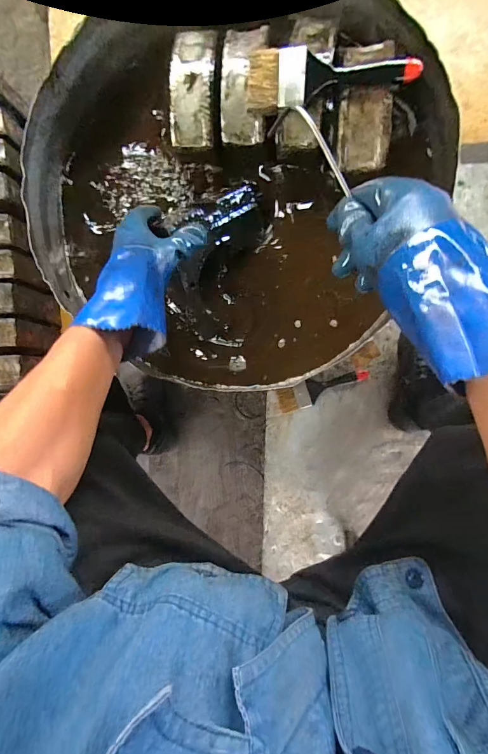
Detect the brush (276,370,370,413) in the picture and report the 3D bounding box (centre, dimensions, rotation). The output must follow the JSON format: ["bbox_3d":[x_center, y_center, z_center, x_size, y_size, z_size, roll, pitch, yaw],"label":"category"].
[{"bbox_3d":[0.178,0.024,0.821,0.209,0.017,0.056,-21,86,5],"label":"brush"}]

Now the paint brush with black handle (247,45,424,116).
[{"bbox_3d":[0.106,-0.369,0.448,0.202,0.027,0.069,4,88,7],"label":"paint brush with black handle"}]

